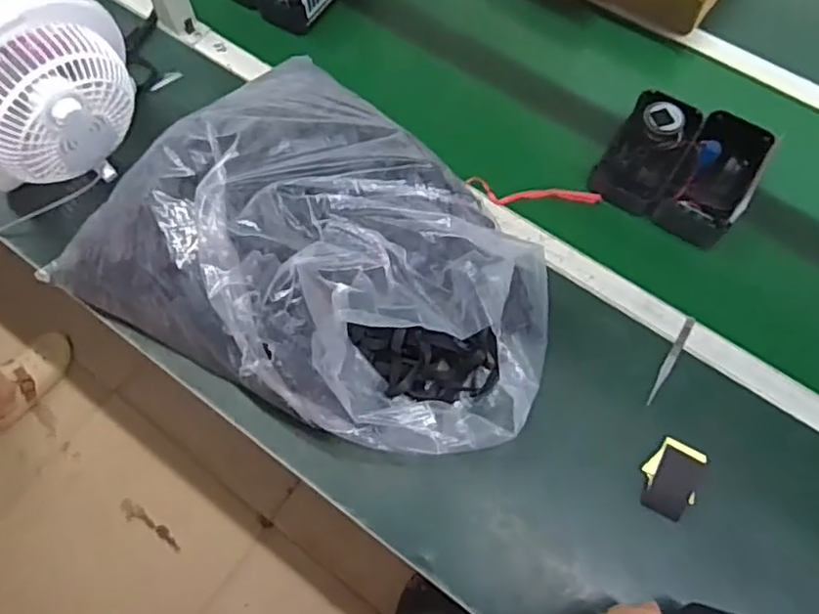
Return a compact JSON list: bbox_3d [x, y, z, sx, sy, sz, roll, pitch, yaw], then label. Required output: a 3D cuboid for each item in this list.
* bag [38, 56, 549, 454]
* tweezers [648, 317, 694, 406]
[{"bbox_3d":[-0.091,-0.083,0.770,0.576,0.168,0.395,28,70,12],"label":"bag"},{"bbox_3d":[0.321,0.066,0.790,0.014,0.006,0.126,31,71,13],"label":"tweezers"}]

